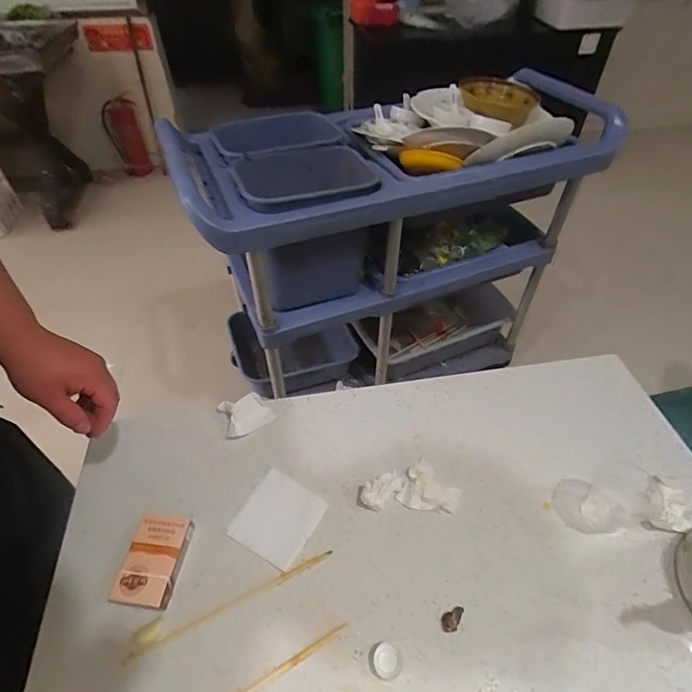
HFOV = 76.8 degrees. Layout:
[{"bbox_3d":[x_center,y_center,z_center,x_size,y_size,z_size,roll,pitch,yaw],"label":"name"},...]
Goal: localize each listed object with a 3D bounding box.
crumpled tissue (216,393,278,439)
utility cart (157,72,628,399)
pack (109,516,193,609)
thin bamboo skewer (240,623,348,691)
[{"bbox_3d":[-0.146,0.095,0.629,0.067,0.028,0.060,-30,53,-24],"label":"crumpled tissue"},{"bbox_3d":[0.117,-0.216,1.212,0.911,0.803,0.377,-16,49,-12],"label":"utility cart"},{"bbox_3d":[-0.214,0.241,0.489,0.058,0.027,0.090,5,48,6],"label":"pack"},{"bbox_3d":[-0.098,0.338,0.425,0.220,0.006,0.007,-23,51,-18],"label":"thin bamboo skewer"}]

